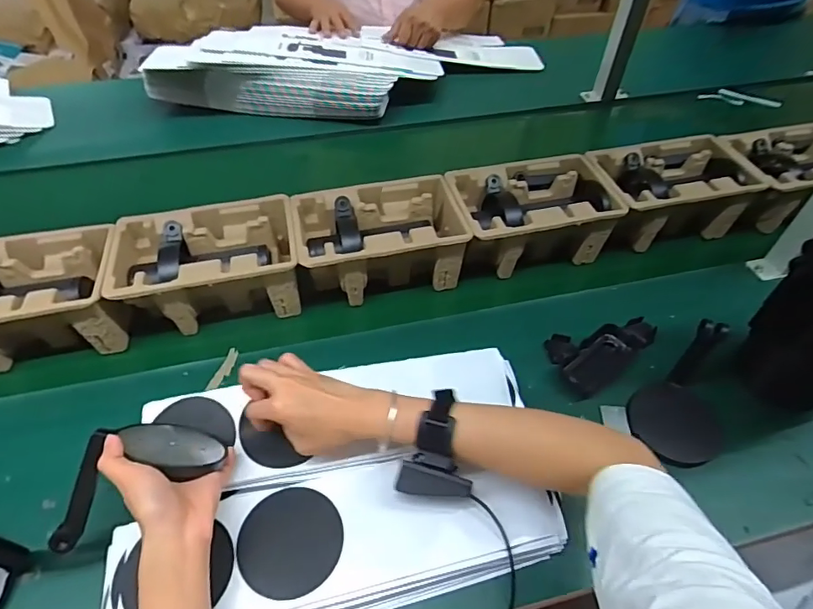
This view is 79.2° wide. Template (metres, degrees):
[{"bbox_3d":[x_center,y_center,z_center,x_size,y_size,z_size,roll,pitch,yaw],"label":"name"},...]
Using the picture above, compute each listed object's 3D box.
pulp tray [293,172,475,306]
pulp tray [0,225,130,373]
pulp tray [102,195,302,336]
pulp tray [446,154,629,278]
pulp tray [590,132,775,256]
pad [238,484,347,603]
[{"bbox_3d":[-0.041,-0.085,0.693,0.221,0.115,0.144,-9,52,-12],"label":"pulp tray"},{"bbox_3d":[-0.478,-0.007,0.612,0.232,0.092,0.144,-11,52,-13],"label":"pulp tray"},{"bbox_3d":[-0.258,-0.047,0.661,0.225,0.116,0.145,-9,52,-11],"label":"pulp tray"},{"bbox_3d":[0.176,-0.125,0.729,0.221,0.114,0.145,-10,52,-12],"label":"pulp tray"},{"bbox_3d":[0.392,-0.168,0.762,0.224,0.109,0.150,-8,52,-11],"label":"pulp tray"},{"bbox_3d":[-0.106,0.218,0.452,0.091,0.006,0.088,1,63,-3],"label":"pad"}]

